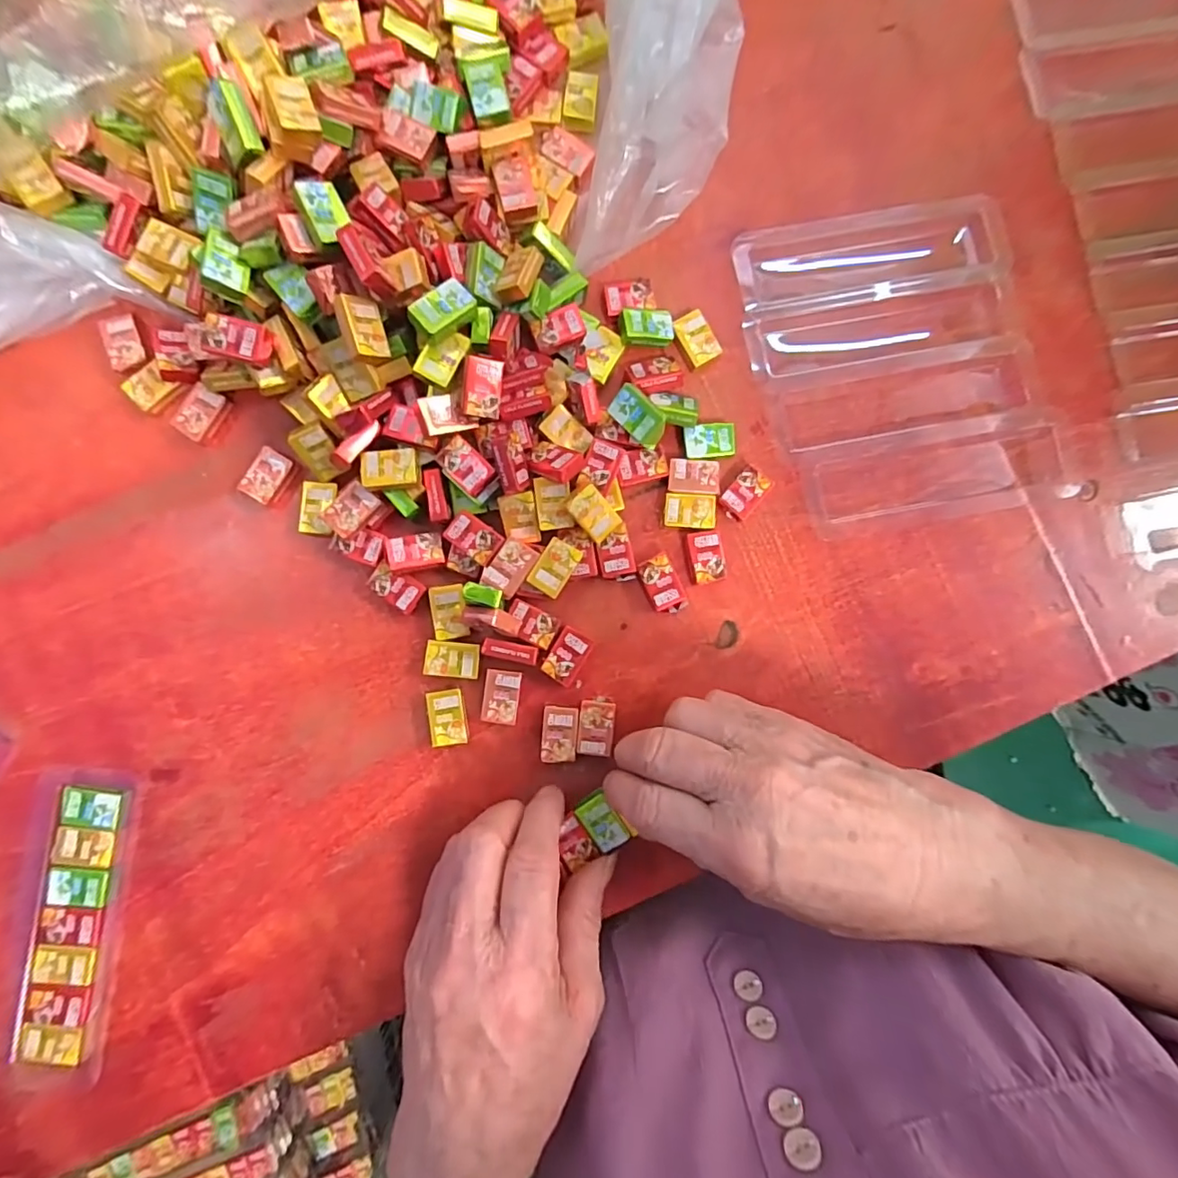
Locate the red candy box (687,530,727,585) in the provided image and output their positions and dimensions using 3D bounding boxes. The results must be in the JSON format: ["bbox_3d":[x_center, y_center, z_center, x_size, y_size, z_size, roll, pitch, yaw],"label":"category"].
[{"bbox_3d":[0.058,-0.015,0.271,0.016,0.008,0.025,-8,88,-2],"label":"red candy box"}]

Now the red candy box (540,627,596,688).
[{"bbox_3d":[-0.010,0.032,0.266,0.016,0.008,0.026,31,87,0],"label":"red candy box"}]

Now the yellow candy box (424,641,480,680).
[{"bbox_3d":[-0.065,0.034,0.262,0.025,0.004,0.017,6,87,-2],"label":"yellow candy box"}]

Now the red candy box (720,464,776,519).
[{"bbox_3d":[0.078,-0.048,0.273,0.017,0.007,0.025,38,87,0],"label":"red candy box"}]

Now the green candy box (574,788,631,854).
[{"bbox_3d":[0.006,0.110,0.259,0.016,0.004,0.026,-34,89,-3],"label":"green candy box"}]

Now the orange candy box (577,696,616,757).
[{"bbox_3d":[0.004,0.066,0.265,0.017,0.008,0.027,7,87,-1],"label":"orange candy box"}]

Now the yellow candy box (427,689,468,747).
[{"bbox_3d":[-0.068,0.062,0.263,0.017,0.008,0.026,-7,88,-2],"label":"yellow candy box"}]

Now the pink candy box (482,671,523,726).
[{"bbox_3d":[-0.042,0.051,0.264,0.017,0.007,0.024,7,87,-1],"label":"pink candy box"}]

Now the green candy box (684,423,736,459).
[{"bbox_3d":[0.060,-0.073,0.274,0.025,0.008,0.017,-6,88,-2],"label":"green candy box"}]

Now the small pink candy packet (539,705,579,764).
[{"bbox_3d":[-0.014,0.069,0.263,0.017,0.008,0.026,4,88,-2],"label":"small pink candy packet"}]

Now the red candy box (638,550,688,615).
[{"bbox_3d":[0.036,-0.002,0.270,0.016,0.008,0.029,-22,88,-3],"label":"red candy box"}]

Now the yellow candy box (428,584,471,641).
[{"bbox_3d":[-0.067,0.011,0.263,0.016,0.004,0.026,-8,88,-2],"label":"yellow candy box"}]

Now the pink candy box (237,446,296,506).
[{"bbox_3d":[-0.155,-0.054,0.266,0.018,0.011,0.025,33,87,0],"label":"pink candy box"}]

